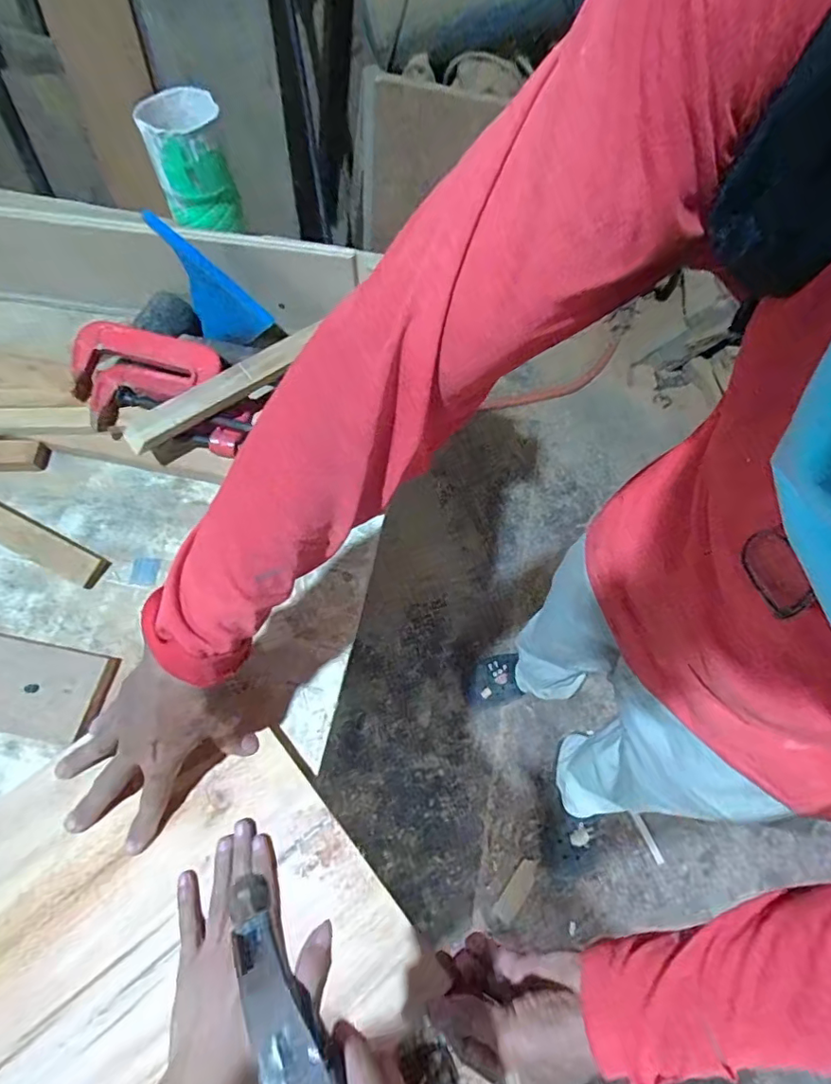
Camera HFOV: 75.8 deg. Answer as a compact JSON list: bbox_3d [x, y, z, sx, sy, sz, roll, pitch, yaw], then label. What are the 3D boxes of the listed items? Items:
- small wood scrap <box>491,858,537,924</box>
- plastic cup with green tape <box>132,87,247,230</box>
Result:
[{"bbox_3d":[0.219,0.759,1.164,0.040,0.009,0.129,39,71,14],"label":"small wood scrap"},{"bbox_3d":[-0.270,-0.457,0.645,0.089,0.121,0.109,-22,69,-11],"label":"plastic cup with green tape"}]

